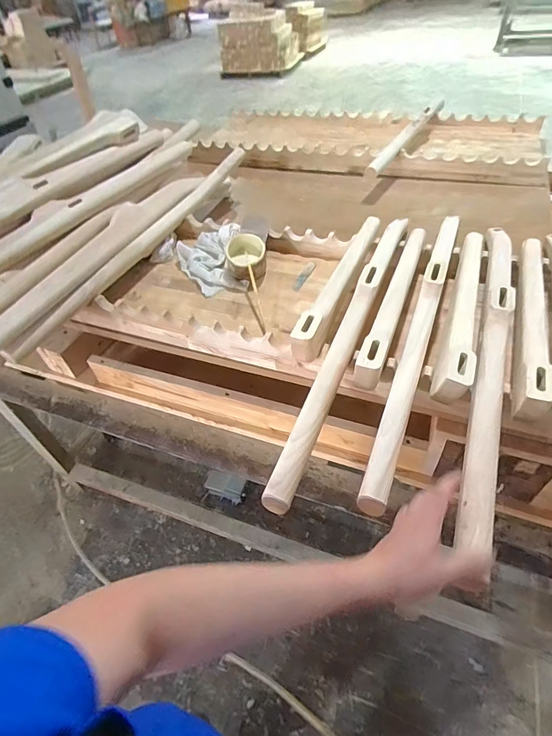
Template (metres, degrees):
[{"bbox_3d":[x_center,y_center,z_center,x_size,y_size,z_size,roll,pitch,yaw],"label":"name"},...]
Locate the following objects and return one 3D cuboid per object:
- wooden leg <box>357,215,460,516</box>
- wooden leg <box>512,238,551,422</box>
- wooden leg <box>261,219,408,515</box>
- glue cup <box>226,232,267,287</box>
[{"bbox_3d":[0.233,-0.084,0.631,0.032,0.046,0.663,15,51,19],"label":"wooden leg"},{"bbox_3d":[0.386,-0.102,0.612,0.042,0.044,0.438,14,51,19],"label":"wooden leg"},{"bbox_3d":[0.119,-0.068,0.623,0.035,0.043,0.616,15,51,19],"label":"wooden leg"},{"bbox_3d":[-0.062,-0.224,0.837,0.075,0.083,0.075,-3,47,4],"label":"glue cup"}]

